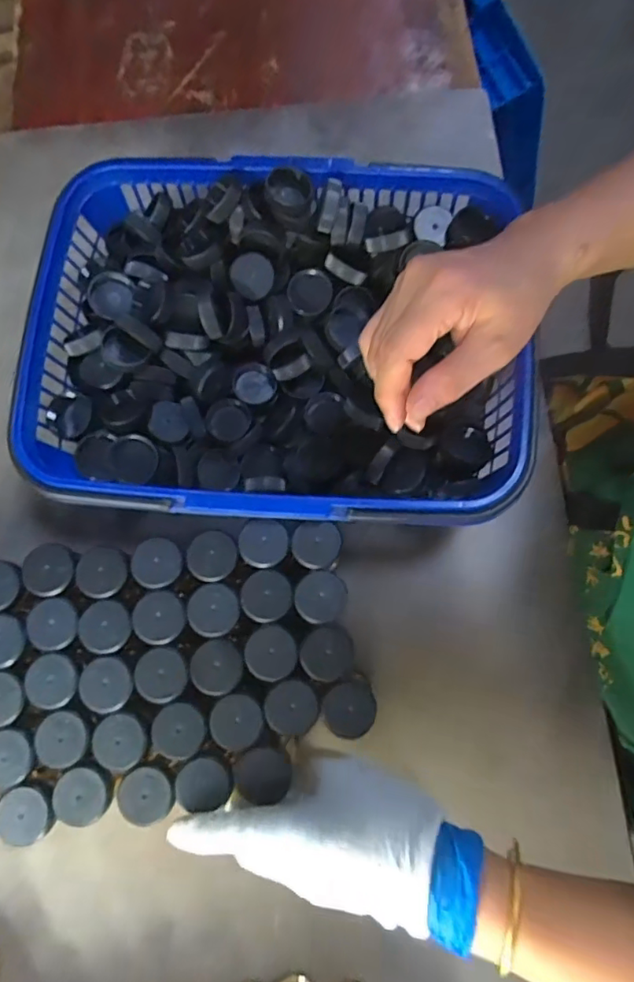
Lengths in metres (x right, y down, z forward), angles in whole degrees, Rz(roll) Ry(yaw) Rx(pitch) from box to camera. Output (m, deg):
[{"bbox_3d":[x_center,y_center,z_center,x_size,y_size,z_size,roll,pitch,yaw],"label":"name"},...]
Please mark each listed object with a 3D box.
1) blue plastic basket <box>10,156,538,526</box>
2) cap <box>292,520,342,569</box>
[{"bbox_3d":[-0.030,-0.106,0.417,0.344,0.098,0.266,3,78,1],"label":"blue plastic basket"},{"bbox_3d":[0.000,0.036,0.357,0.031,0.006,0.031,0,78,0],"label":"cap"}]

